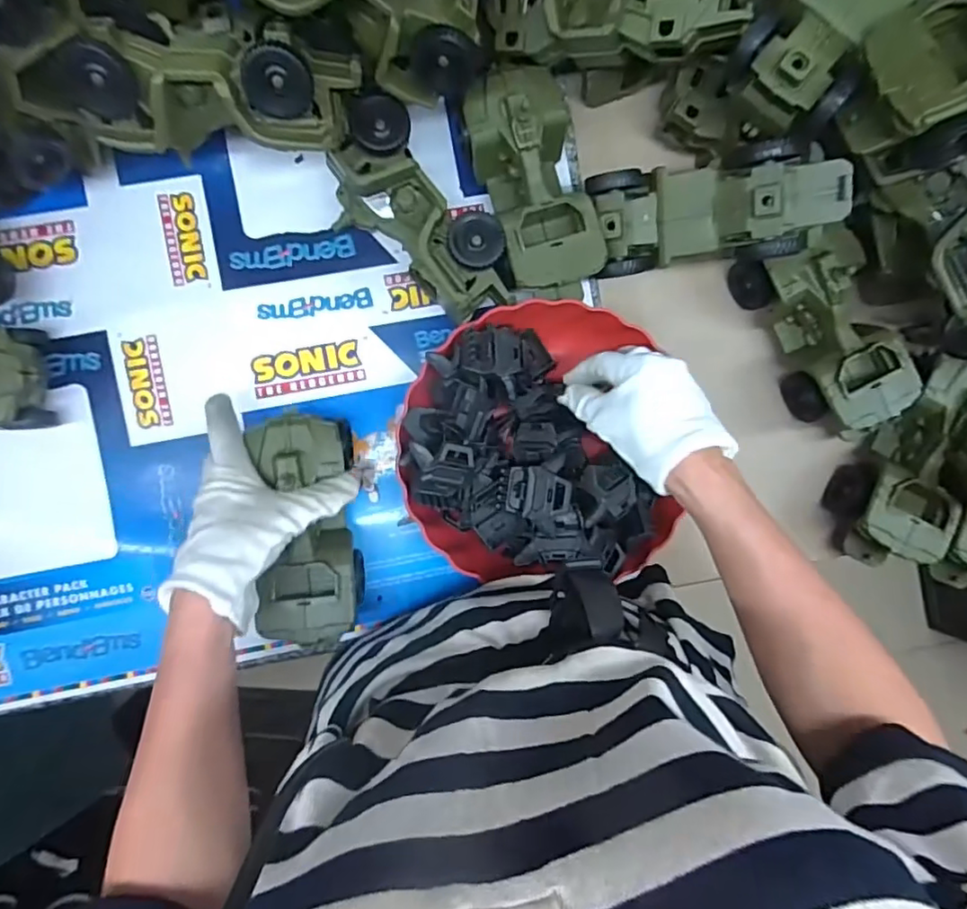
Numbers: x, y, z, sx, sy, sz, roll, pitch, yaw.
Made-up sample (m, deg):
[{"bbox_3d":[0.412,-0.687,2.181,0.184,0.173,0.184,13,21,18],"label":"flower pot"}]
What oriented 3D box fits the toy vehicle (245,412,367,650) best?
[{"bbox_3d":[-0.143,0.057,0.480,0.081,0.076,0.176,-2,95,-4],"label":"toy vehicle"}]

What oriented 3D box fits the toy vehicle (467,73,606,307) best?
[{"bbox_3d":[0.041,-0.216,0.478,0.087,0.059,0.173,-10,92,-4],"label":"toy vehicle"}]

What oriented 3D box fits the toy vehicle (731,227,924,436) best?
[{"bbox_3d":[0.297,-0.101,0.504,0.088,0.071,0.174,-22,93,-3],"label":"toy vehicle"}]

